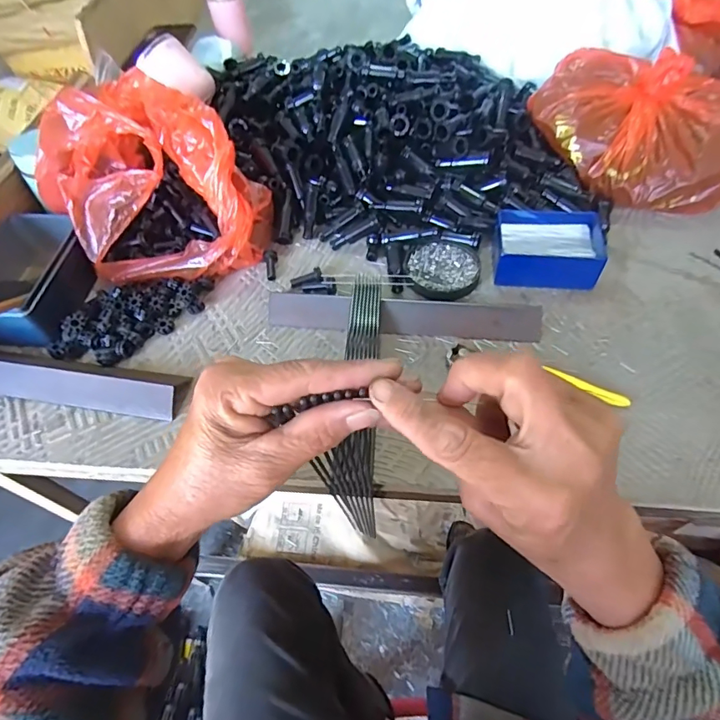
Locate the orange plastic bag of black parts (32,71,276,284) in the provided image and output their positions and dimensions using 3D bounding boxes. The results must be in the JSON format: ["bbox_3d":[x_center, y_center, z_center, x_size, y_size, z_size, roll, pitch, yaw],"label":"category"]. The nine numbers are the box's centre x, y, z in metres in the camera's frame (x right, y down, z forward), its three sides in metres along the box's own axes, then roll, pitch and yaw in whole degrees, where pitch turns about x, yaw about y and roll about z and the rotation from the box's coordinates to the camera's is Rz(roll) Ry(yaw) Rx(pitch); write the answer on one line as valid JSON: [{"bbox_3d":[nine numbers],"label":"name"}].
[{"bbox_3d":[-0.228,-0.198,0.539,0.217,0.145,0.218,-22,57,-11],"label":"orange plastic bag of black parts"}]

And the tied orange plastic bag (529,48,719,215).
[{"bbox_3d":[0.346,-0.273,0.586,0.259,0.115,0.170,4,56,7],"label":"tied orange plastic bag"}]

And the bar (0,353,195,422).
[{"bbox_3d":[-0.290,0.017,0.473,0.242,0.025,0.051,7,56,9],"label":"bar"}]

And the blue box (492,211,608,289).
[{"bbox_3d":[0.209,-0.127,0.533,0.114,0.050,0.084,5,56,8],"label":"blue box"}]

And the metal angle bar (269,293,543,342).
[{"bbox_3d":[0.044,-0.044,0.496,0.277,0.027,0.035,5,56,7],"label":"metal angle bar"}]

